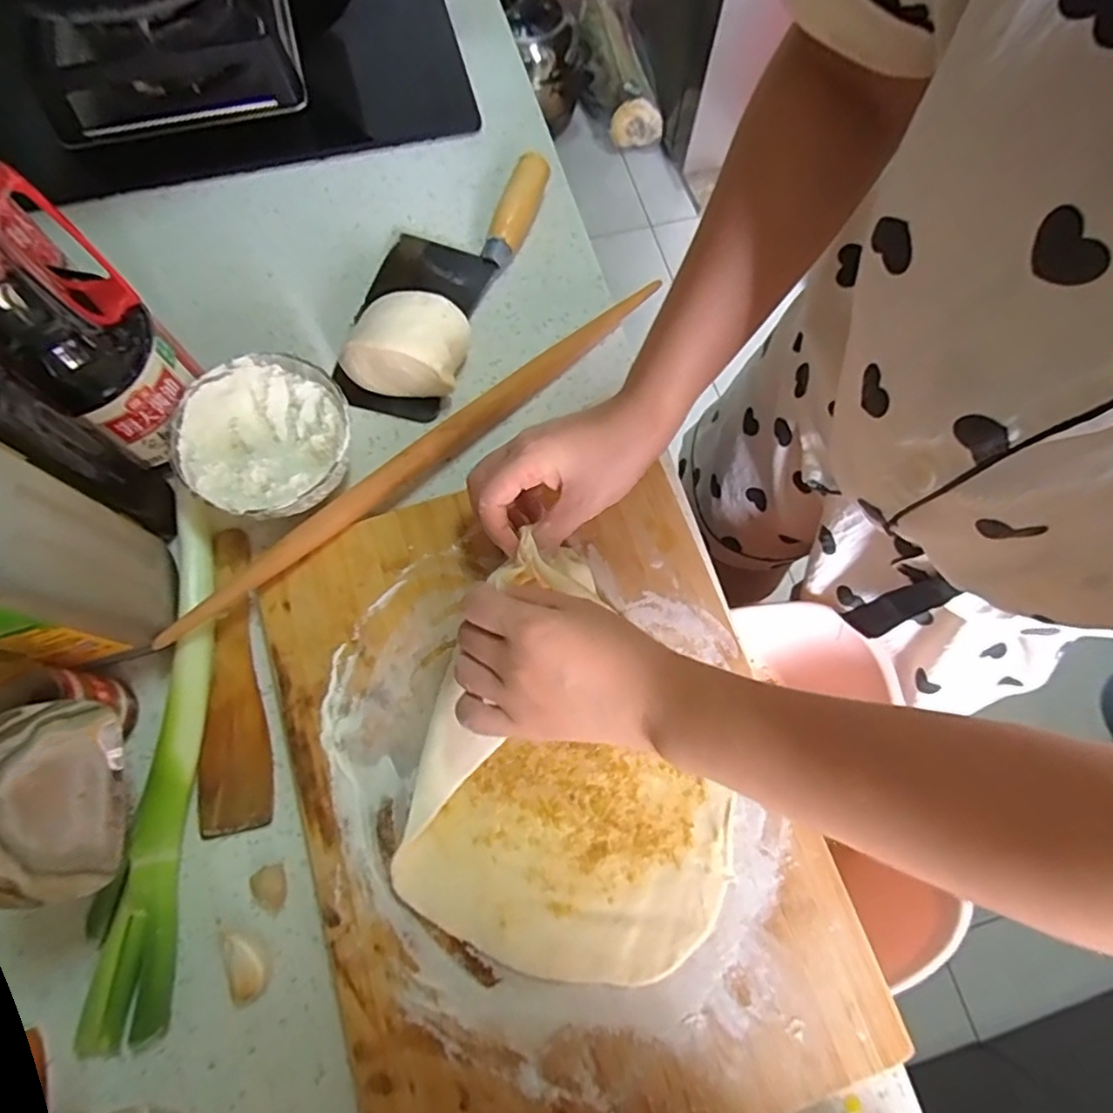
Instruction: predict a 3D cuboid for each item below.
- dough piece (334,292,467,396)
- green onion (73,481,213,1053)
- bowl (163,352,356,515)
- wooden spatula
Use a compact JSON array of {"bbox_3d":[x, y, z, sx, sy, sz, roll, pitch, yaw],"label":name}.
[{"bbox_3d":[-0.113,-0.161,0.470,0.085,0.056,0.064,7,71,3],"label":"dough piece"},{"bbox_3d":[-0.251,0.120,0.397,0.044,0.026,0.331,-2,71,0],"label":"green onion"},{"bbox_3d":[-0.200,-0.078,0.443,0.117,0.053,0.113,0,71,0],"label":"bowl"},{"bbox_3d":[-0.219,0.079,0.420,0.042,0.009,0.199,-10,71,-3],"label":"wooden spatula"}]

